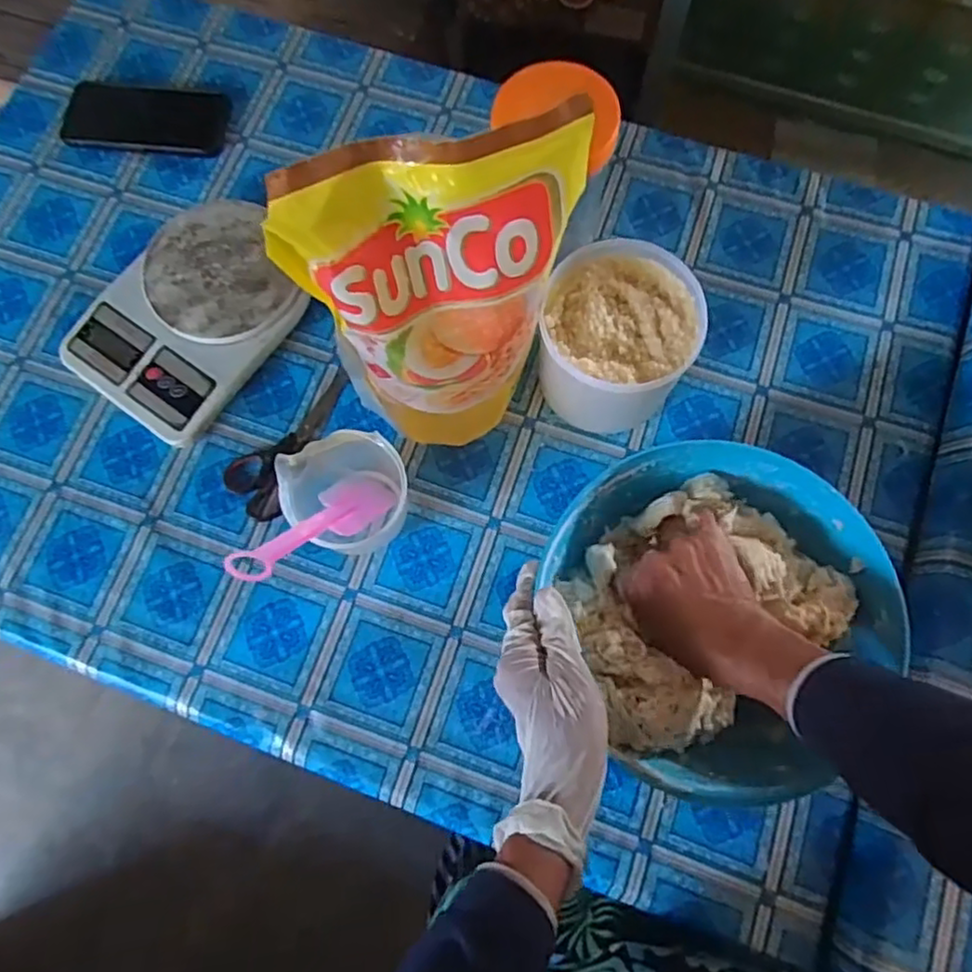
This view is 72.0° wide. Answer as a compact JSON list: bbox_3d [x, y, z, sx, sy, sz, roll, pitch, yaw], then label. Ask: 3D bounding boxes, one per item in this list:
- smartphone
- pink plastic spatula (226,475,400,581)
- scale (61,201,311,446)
[{"bbox_3d":[-0.355,-0.386,0.701,0.172,0.009,0.083,6,77,2],"label":"smartphone"},{"bbox_3d":[-0.127,0.028,0.510,0.052,0.190,0.020,31,113,8],"label":"pink plastic spatula"},{"bbox_3d":[-0.269,-0.163,0.621,0.158,0.037,0.223,36,79,9],"label":"scale"}]

